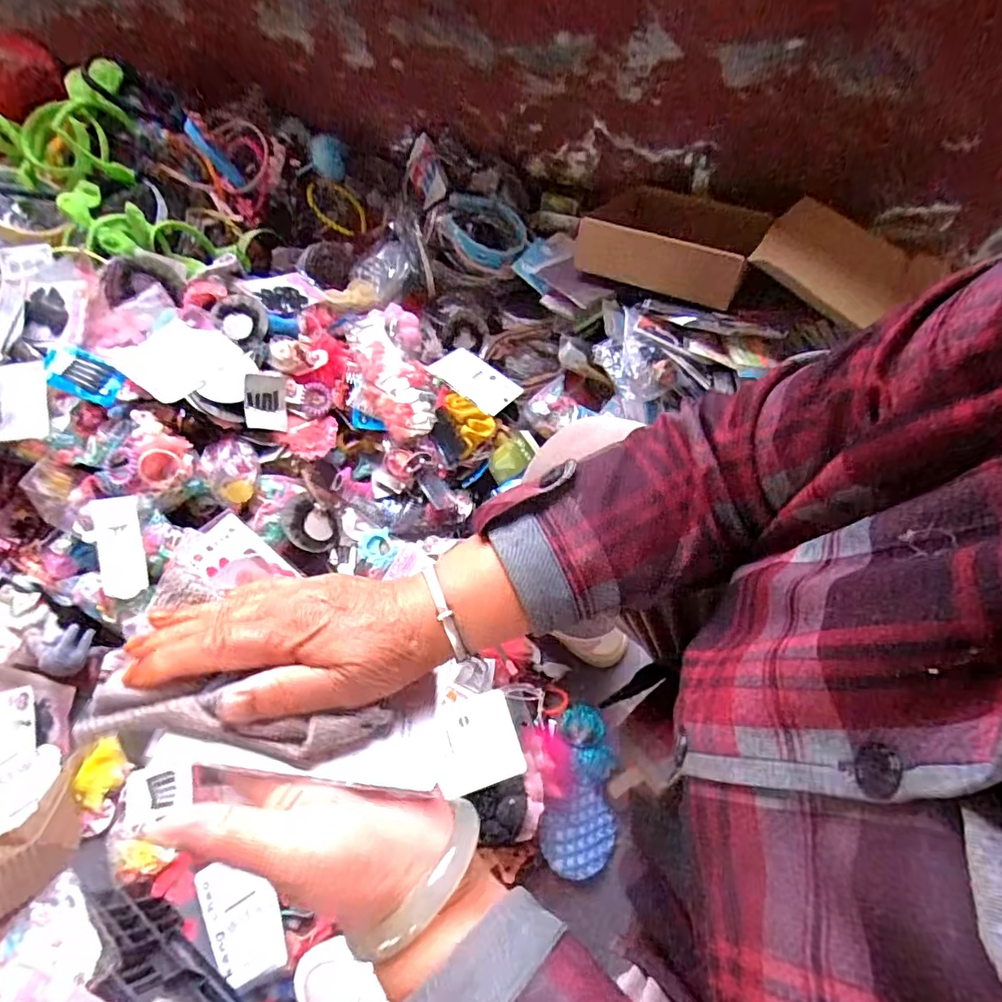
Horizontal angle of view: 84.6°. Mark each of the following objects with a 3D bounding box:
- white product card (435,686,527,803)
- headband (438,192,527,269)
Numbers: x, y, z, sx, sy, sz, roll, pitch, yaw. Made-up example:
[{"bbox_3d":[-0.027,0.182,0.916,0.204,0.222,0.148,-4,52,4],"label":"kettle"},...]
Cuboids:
[{"bbox_3d":[-0.030,0.284,0.652,0.096,0.005,0.100,-14,69,-9],"label":"white product card"},{"bbox_3d":[-0.033,-0.493,1.017,0.163,0.066,0.131,1,61,-2],"label":"headband"}]

